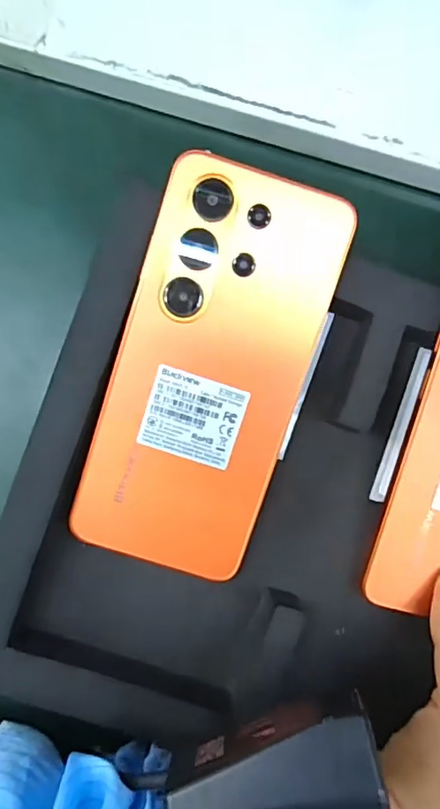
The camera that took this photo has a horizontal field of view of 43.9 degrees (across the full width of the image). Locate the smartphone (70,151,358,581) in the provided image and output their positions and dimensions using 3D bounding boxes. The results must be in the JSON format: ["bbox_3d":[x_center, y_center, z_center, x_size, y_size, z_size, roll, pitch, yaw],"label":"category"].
[{"bbox_3d":[-0.004,-0.012,0.228,0.079,0.006,0.166,18,97,-1],"label":"smartphone"}]

